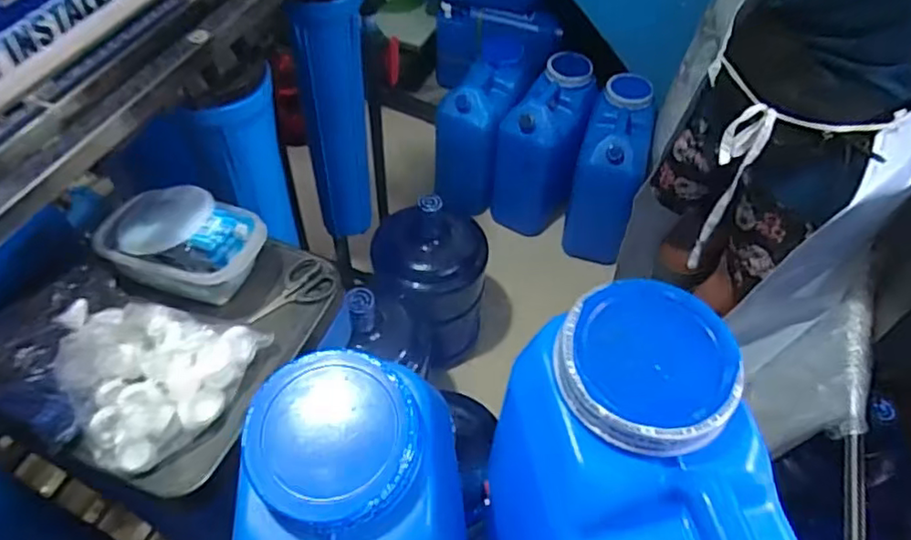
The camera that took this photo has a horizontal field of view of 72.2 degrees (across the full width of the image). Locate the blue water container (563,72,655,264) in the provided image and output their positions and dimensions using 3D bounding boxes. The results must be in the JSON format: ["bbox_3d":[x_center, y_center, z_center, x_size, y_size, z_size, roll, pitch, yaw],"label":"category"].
[{"bbox_3d":[0.406,-0.252,1.658,0.167,0.367,0.314,16,54,10],"label":"blue water container"}]

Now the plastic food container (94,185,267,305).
[{"bbox_3d":[-0.312,-0.033,0.725,0.166,0.075,0.125,14,54,8],"label":"plastic food container"}]

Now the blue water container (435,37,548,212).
[{"bbox_3d":[0.084,-0.398,1.764,0.188,0.360,0.319,28,57,18],"label":"blue water container"}]

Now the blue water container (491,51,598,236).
[{"bbox_3d":[0.240,-0.332,1.729,0.204,0.387,0.291,16,54,10],"label":"blue water container"}]

